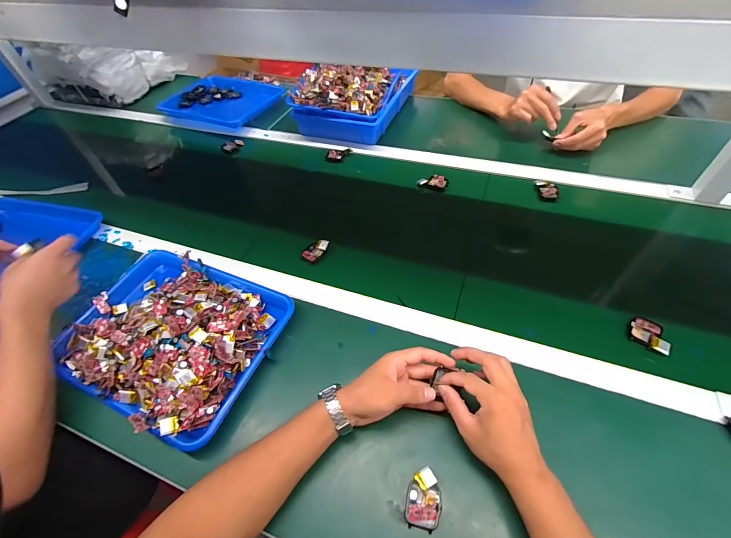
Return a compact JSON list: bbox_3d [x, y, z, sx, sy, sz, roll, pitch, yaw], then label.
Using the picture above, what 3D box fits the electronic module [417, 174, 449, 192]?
[{"bbox_3d":[0.151,-0.193,0.756,0.063,0.016,0.036,17,56,18],"label":"electronic module"}]

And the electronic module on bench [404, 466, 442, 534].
[{"bbox_3d":[0.069,0.266,0.395,0.039,0.014,0.059,10,54,13],"label":"electronic module on bench"}]

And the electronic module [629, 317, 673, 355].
[{"bbox_3d":[0.414,0.096,0.495,0.049,0.016,0.045,34,62,27],"label":"electronic module"}]

